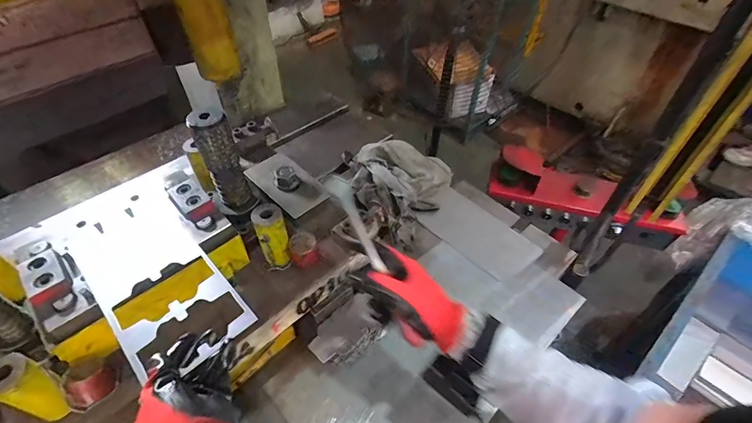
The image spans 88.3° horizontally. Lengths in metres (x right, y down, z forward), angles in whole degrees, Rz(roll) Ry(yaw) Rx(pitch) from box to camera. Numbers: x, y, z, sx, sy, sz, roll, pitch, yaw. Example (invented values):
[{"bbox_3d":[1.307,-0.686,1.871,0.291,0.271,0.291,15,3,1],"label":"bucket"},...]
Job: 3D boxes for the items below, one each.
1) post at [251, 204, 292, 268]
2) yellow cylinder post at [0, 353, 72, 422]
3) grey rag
[{"bbox_3d":[-0.144,0.036,0.544,0.036,0.091,0.043,-13,49,-11],"label":"post"},{"bbox_3d":[-0.361,0.187,0.408,0.041,0.085,0.040,16,50,15],"label":"yellow cylinder post"},{"bbox_3d":[0.054,-0.079,0.841,0.187,0.078,0.185,-36,57,-28],"label":"grey rag"}]

